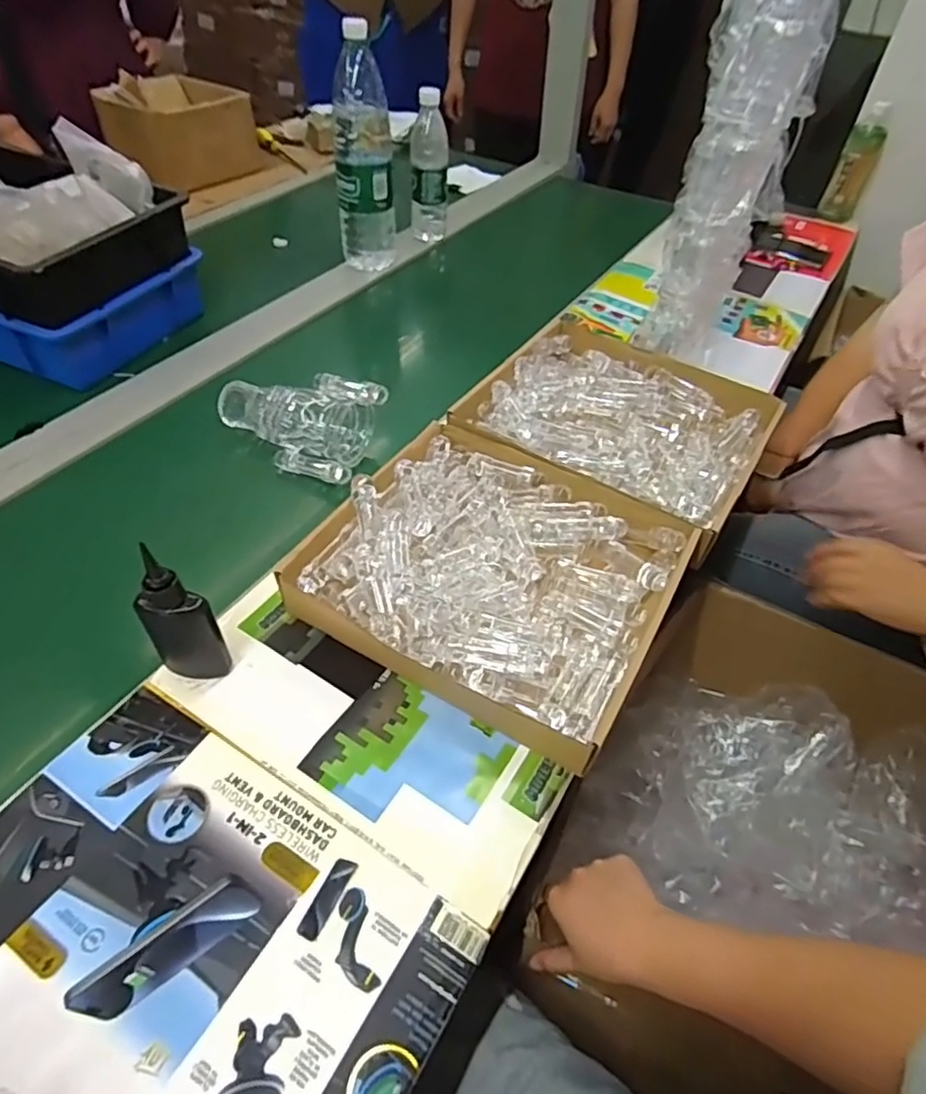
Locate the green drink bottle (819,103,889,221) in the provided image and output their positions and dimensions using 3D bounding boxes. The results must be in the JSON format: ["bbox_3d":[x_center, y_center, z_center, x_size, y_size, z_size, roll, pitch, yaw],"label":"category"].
[{"bbox_3d":[0.802,-0.774,1.293,0.056,0.203,0.062,-21,52,-21],"label":"green drink bottle"}]

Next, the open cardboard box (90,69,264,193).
[{"bbox_3d":[-0.578,-0.850,1.292,0.200,0.143,0.263,35,54,25],"label":"open cardboard box"}]

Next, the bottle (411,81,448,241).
[{"bbox_3d":[-0.059,-0.660,1.108,0.061,0.233,0.054,-5,48,-8],"label":"bottle"}]

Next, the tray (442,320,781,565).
[{"bbox_3d":[0.194,-0.158,0.759,0.315,0.043,0.302,28,52,20],"label":"tray"}]

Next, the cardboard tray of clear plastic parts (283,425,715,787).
[{"bbox_3d":[0.034,0.018,0.594,0.303,0.059,0.287,26,51,19],"label":"cardboard tray of clear plastic parts"}]

